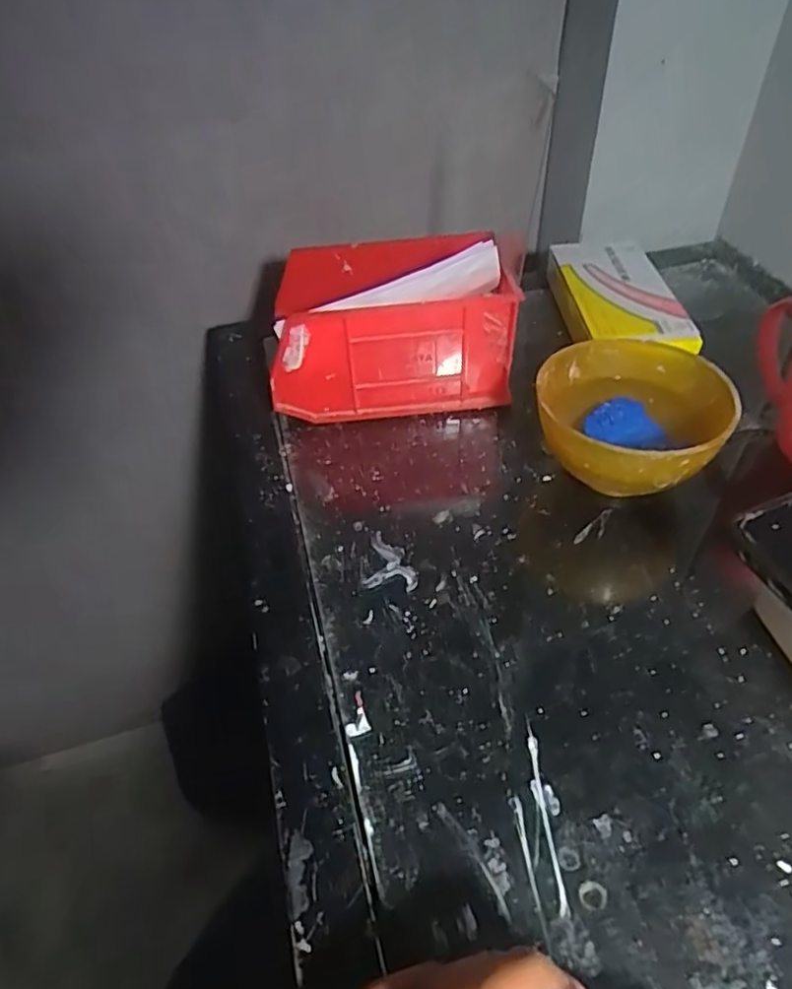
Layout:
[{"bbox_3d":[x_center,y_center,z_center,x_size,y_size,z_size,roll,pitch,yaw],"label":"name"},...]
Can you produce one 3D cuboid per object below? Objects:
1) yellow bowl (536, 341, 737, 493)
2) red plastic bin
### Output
[{"bbox_3d":[0.142,-0.039,0.399,0.106,0.065,0.110,-2,46,2],"label":"yellow bowl"},{"bbox_3d":[-0.003,-0.122,0.461,0.165,0.106,0.088,-7,46,-2],"label":"red plastic bin"}]

